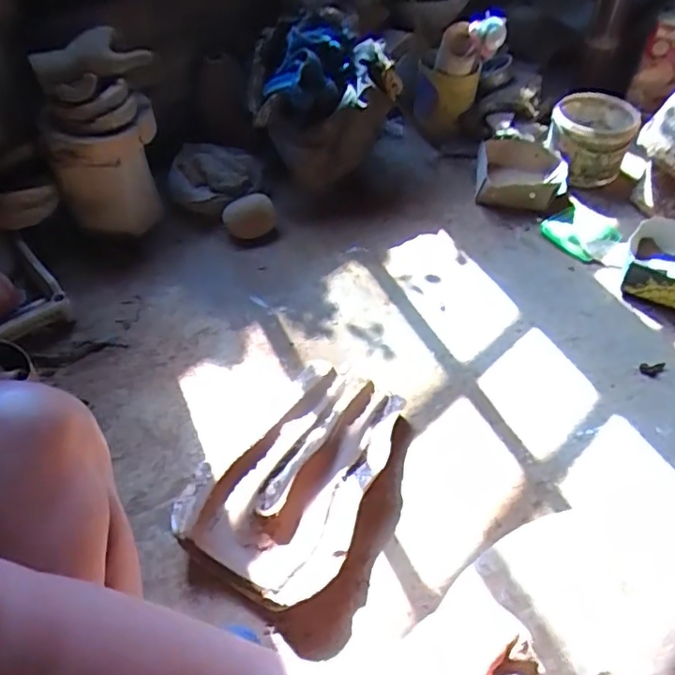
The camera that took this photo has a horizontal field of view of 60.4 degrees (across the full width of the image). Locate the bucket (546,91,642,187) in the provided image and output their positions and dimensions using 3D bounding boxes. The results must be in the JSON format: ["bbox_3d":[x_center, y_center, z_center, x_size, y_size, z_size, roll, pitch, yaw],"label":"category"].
[{"bbox_3d":[0.544,-0.420,1.263,0.170,0.123,0.201,15,52,15],"label":"bucket"}]

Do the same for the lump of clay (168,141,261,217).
[{"bbox_3d":[-0.249,-0.331,1.206,0.171,0.111,0.122,8,49,7],"label":"lump of clay"}]

